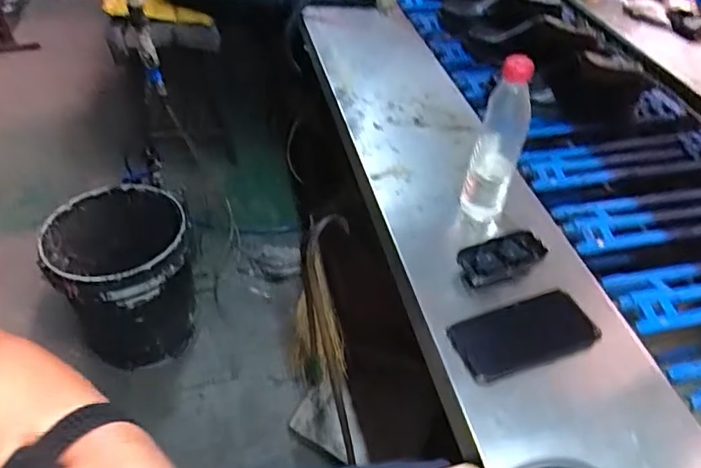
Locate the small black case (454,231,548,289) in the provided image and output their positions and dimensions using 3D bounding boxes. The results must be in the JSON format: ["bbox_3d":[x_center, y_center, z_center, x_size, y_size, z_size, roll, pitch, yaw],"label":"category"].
[{"bbox_3d":[0.194,0.032,0.696,0.116,0.031,0.051,-13,46,-15],"label":"small black case"}]

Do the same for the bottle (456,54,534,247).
[{"bbox_3d":[0.187,-0.102,0.716,0.062,0.248,0.073,15,45,14],"label":"bottle"}]

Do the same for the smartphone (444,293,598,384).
[{"bbox_3d":[0.196,0.115,0.624,0.153,0.007,0.074,-16,59,-6],"label":"smartphone"}]

